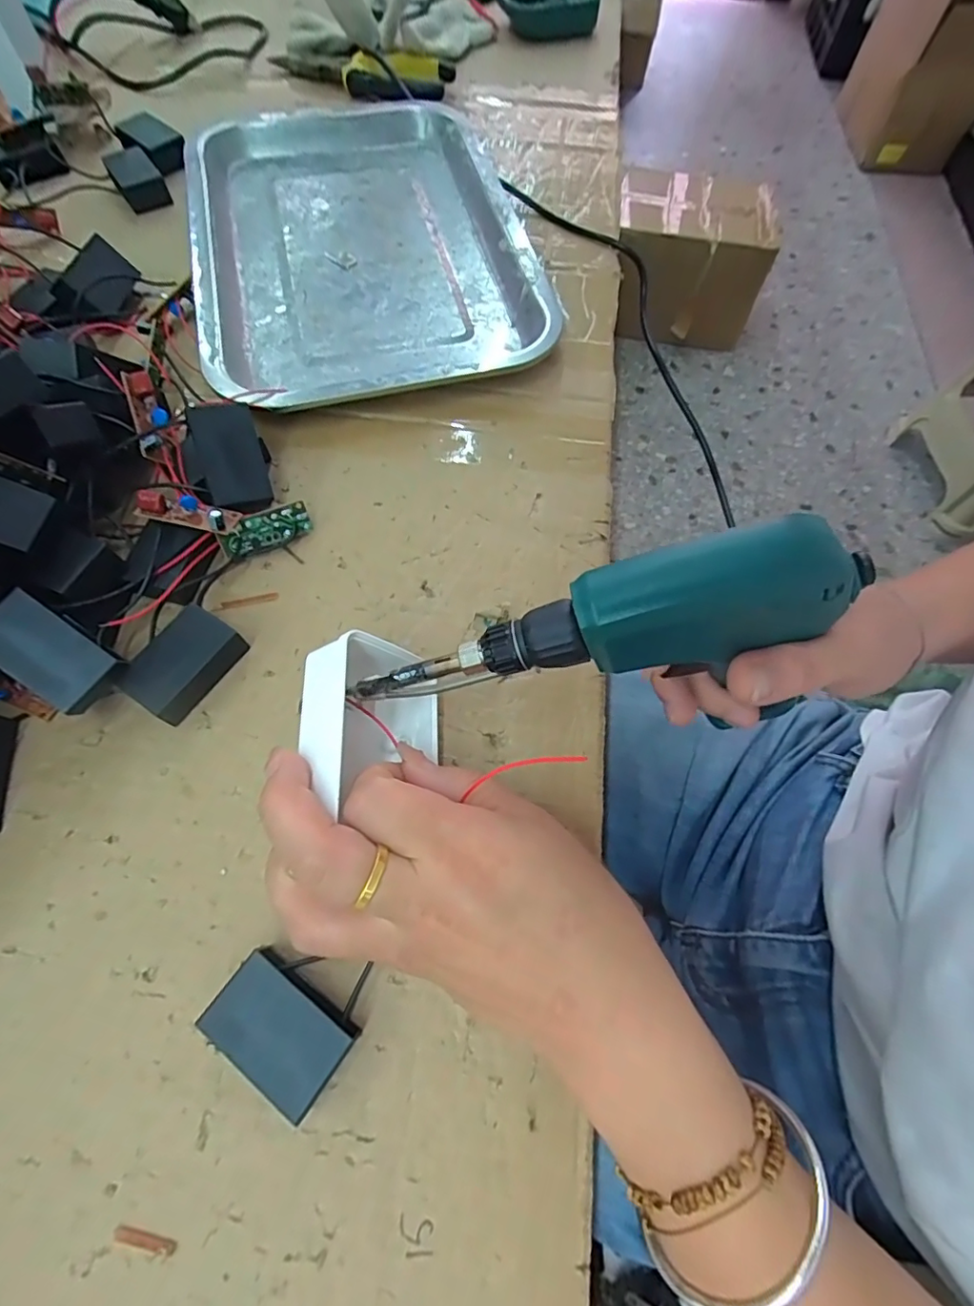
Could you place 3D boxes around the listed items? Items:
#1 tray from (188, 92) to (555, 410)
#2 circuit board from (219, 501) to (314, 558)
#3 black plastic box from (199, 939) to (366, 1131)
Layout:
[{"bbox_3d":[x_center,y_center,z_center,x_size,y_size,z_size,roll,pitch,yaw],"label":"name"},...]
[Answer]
[{"bbox_3d":[-0.088,-0.284,0.368,0.208,0.021,0.316,-15,67,-8],"label":"tray"},{"bbox_3d":[-0.110,-0.062,0.272,0.043,0.004,0.019,-23,113,-21],"label":"circuit board"},{"bbox_3d":[-0.071,0.130,0.191,0.047,0.017,0.030,33,70,12],"label":"black plastic box"}]

